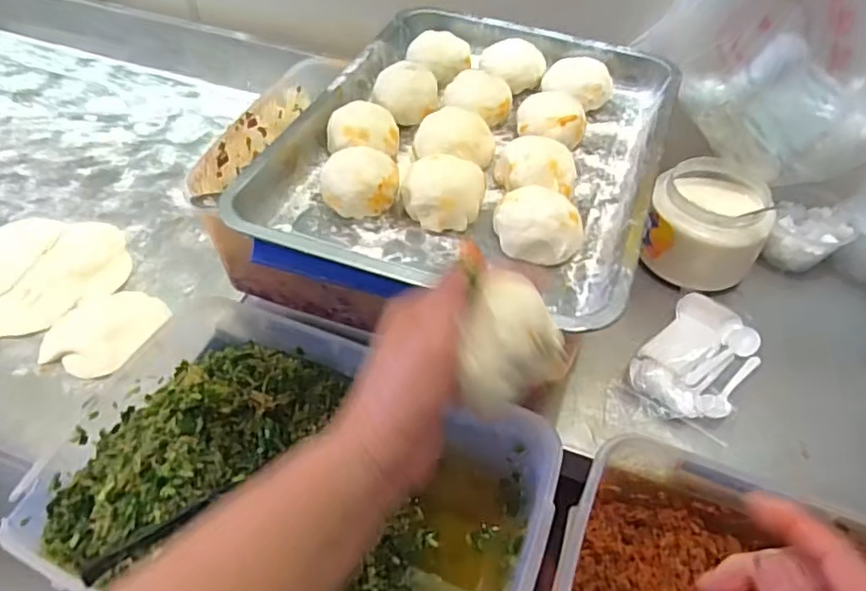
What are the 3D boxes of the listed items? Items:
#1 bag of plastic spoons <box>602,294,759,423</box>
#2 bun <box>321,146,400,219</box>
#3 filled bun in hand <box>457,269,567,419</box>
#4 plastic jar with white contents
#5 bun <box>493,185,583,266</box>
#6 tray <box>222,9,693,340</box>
[{"bbox_3d":[0.290,0.079,0.690,0.105,0.033,0.206,35,56,24],"label":"bag of plastic spoons"},{"bbox_3d":[-0.065,-0.100,0.556,0.067,0.041,0.067,-4,49,-7],"label":"bun"},{"bbox_3d":[0.036,0.023,0.312,0.061,0.046,0.045,-31,57,-26],"label":"filled bun in hand"},{"bbox_3d":[0.347,-0.096,0.792,0.135,0.099,0.148,2,49,-2],"label":"plastic jar with white contents"},{"bbox_3d":[0.090,-0.064,0.529,0.074,0.039,0.069,3,49,0],"label":"bun"},{"bbox_3d":[0.051,-0.162,0.620,0.330,0.051,0.429,18,50,12],"label":"tray"}]

